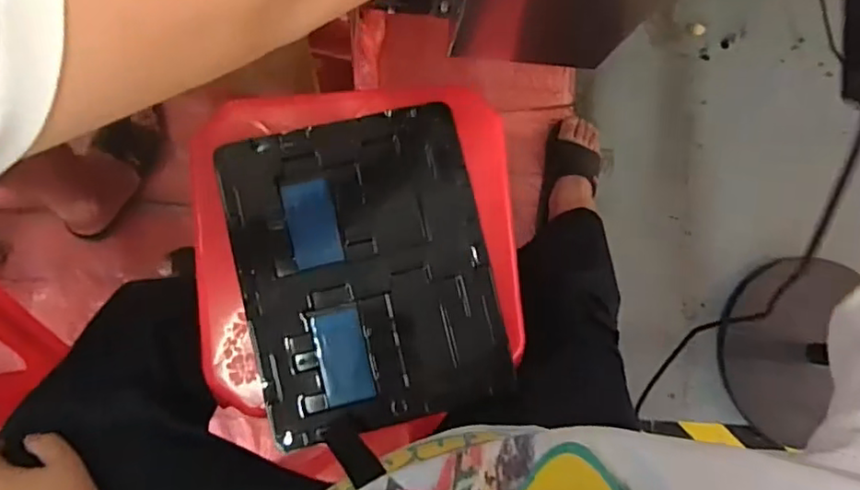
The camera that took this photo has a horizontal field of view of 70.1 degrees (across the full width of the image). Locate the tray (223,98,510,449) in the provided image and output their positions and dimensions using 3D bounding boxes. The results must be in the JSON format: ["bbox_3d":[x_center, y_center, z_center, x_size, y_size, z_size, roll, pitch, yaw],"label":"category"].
[{"bbox_3d":[-0.055,0.022,0.555,0.220,0.016,0.270,-12,87,-7],"label":"tray"}]

